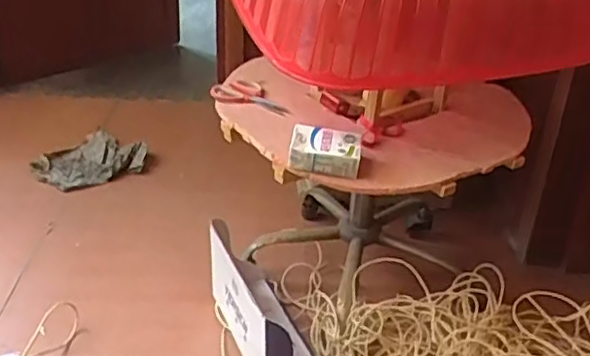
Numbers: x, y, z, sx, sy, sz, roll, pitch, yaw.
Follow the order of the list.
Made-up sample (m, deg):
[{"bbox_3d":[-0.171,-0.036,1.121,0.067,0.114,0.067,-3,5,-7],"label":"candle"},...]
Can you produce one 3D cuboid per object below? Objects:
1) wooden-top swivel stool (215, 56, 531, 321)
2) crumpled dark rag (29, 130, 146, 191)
[{"bbox_3d":[0.121,0.010,1.269,0.507,0.414,0.498,-9,32,-21],"label":"wooden-top swivel stool"},{"bbox_3d":[-0.534,-0.043,1.715,0.205,0.052,0.247,25,36,33],"label":"crumpled dark rag"}]

